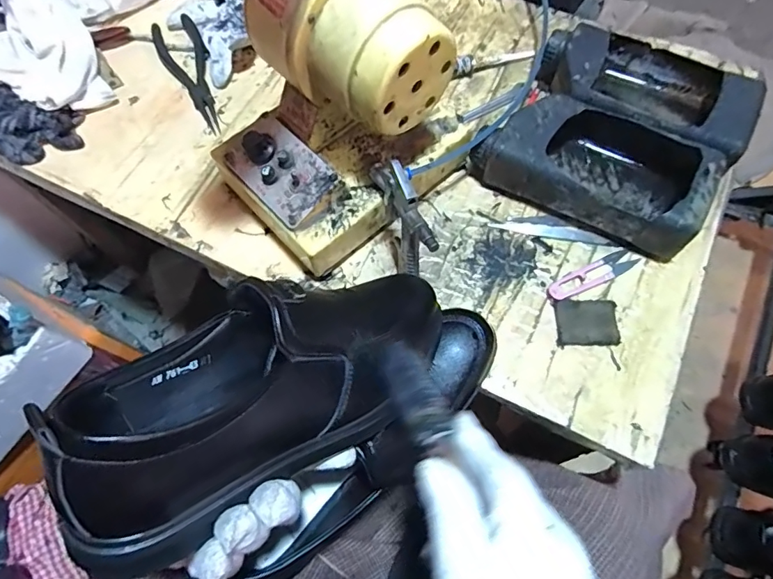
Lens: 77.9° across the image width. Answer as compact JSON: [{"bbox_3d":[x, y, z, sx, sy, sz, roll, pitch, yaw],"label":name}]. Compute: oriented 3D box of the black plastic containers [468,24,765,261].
[{"bbox_3d":[0.248,-0.165,0.501,0.225,0.067,0.236,34,73,16],"label":"black plastic containers"}]

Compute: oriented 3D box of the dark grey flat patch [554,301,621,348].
[{"bbox_3d":[0.188,0.031,0.446,0.056,0.009,0.041,-3,67,2],"label":"dark grey flat patch"}]

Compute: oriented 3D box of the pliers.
[{"bbox_3d":[-0.244,-0.272,0.595,0.059,0.015,0.190,-25,68,-7],"label":"pliers"}]

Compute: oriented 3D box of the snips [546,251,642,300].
[{"bbox_3d":[0.200,-0.015,0.464,0.096,0.010,0.022,-25,68,-7],"label":"snips"}]

